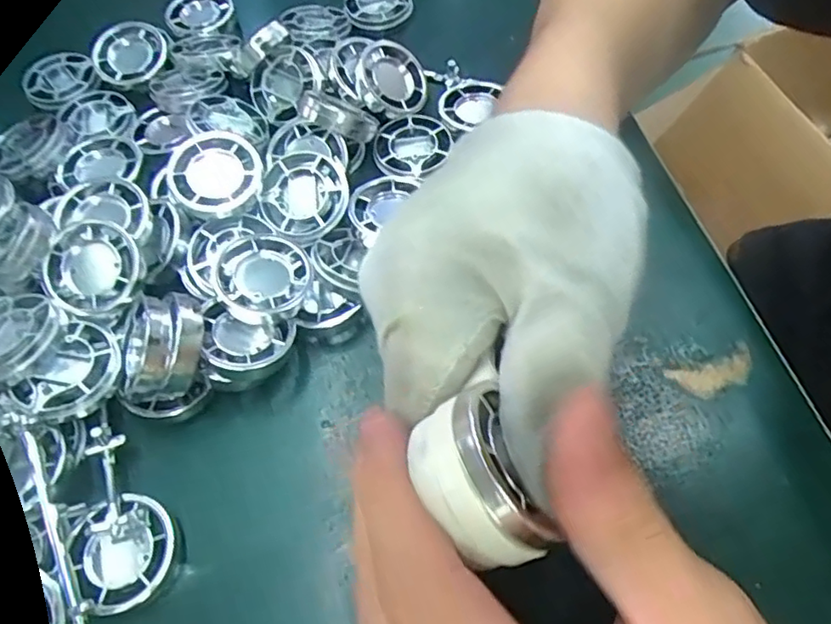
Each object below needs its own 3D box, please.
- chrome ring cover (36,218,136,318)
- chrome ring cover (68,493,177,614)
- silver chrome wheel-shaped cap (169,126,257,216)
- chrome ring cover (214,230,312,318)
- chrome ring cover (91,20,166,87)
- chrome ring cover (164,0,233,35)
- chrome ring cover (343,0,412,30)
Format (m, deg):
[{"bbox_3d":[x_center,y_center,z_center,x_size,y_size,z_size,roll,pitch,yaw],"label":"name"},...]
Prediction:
[{"bbox_3d":[-0.131,-0.018,0.253,0.036,0.013,0.036,-16,93,-3],"label":"chrome ring cover"},{"bbox_3d":[-0.100,0.083,0.218,0.033,0.018,0.036,-34,65,-15],"label":"chrome ring cover"},{"bbox_3d":[-0.085,-0.059,0.269,0.036,0.010,0.039,-27,73,-7],"label":"silver chrome wheel-shaped cap"},{"bbox_3d":[-0.061,-0.015,0.251,0.033,0.013,0.039,-2,61,2],"label":"chrome ring cover"},{"bbox_3d":[-0.154,-0.138,0.339,0.037,0.010,0.034,-25,81,-13],"label":"chrome ring cover"},{"bbox_3d":[-0.126,-0.175,0.368,0.039,0.008,0.034,-21,62,-8],"label":"chrome ring cover"},{"bbox_3d":[-0.023,-0.181,0.369,0.039,0.007,0.040,-24,63,-10],"label":"chrome ring cover"}]

